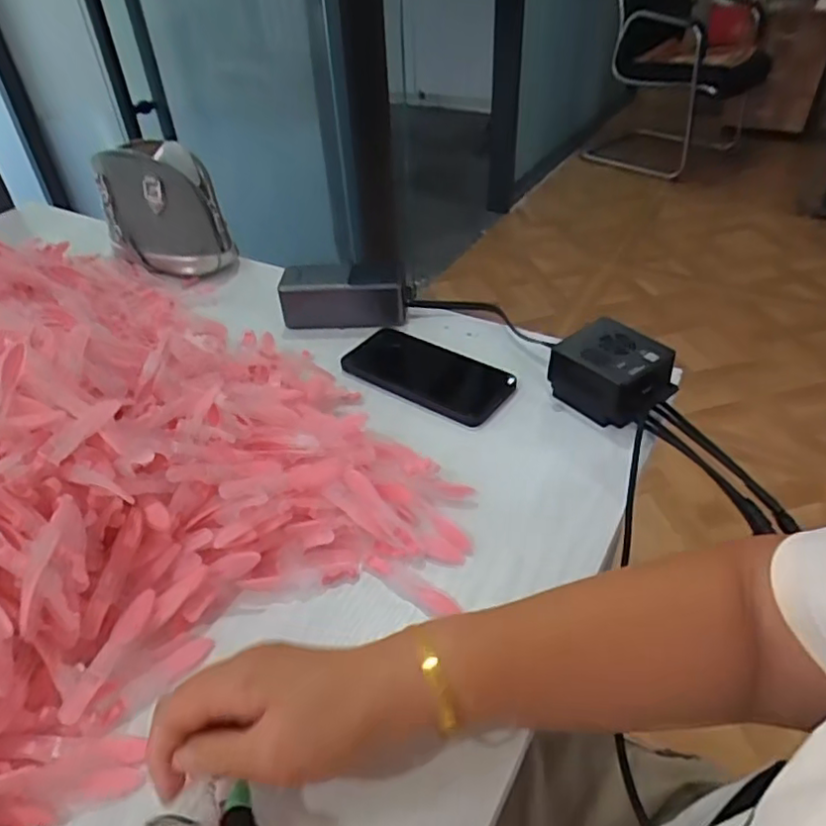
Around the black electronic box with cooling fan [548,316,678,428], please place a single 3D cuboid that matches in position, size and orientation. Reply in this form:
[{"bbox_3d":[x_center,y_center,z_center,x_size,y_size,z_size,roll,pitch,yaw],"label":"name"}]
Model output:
[{"bbox_3d":[0.168,-0.033,0.527,0.077,0.049,0.088,-22,45,-22],"label":"black electronic box with cooling fan"}]

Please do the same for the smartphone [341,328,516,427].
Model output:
[{"bbox_3d":[0.010,-0.036,0.574,0.156,0.014,0.079,25,40,30],"label":"smartphone"}]

